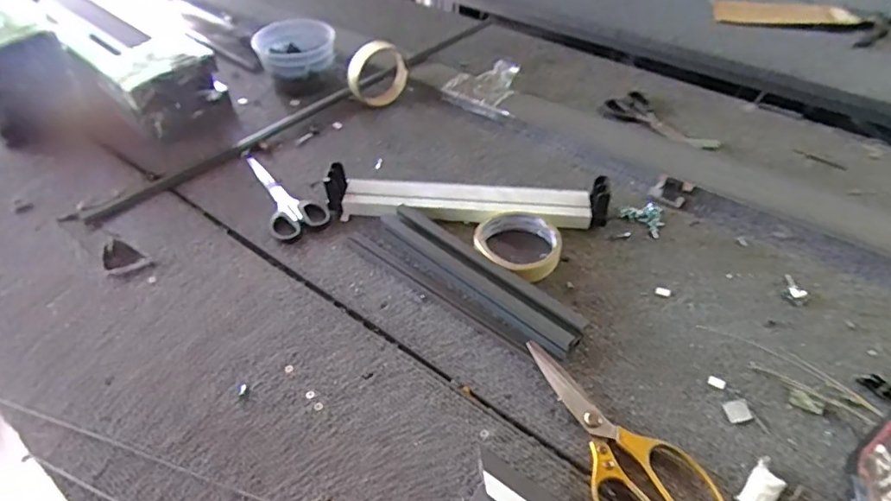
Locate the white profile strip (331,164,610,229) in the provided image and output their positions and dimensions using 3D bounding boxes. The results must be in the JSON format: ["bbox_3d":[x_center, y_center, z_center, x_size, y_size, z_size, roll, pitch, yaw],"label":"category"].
[{"bbox_3d":[0.022,-0.063,0.623,0.300,0.046,0.054,2,44,3],"label":"white profile strip"}]

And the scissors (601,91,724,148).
[{"bbox_3d":[0.294,-0.179,0.761,0.156,0.004,0.079,25,50,24],"label":"scissors"}]

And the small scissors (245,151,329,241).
[{"bbox_3d":[-0.194,-0.069,0.654,0.062,0.015,0.163,-26,50,-24],"label":"small scissors"}]

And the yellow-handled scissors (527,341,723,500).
[{"bbox_3d":[0.128,0.143,0.438,0.084,0.012,0.192,-22,48,-20],"label":"yellow-handled scissors"}]

